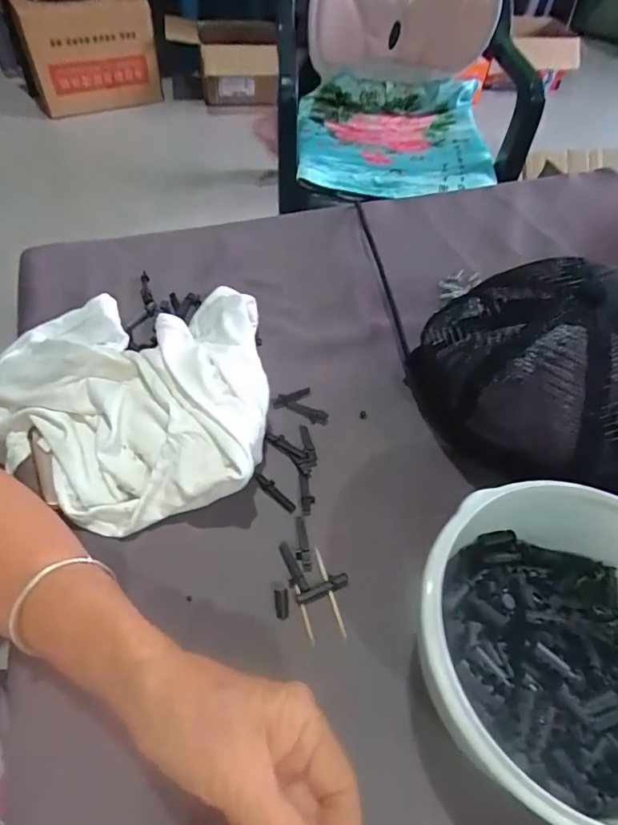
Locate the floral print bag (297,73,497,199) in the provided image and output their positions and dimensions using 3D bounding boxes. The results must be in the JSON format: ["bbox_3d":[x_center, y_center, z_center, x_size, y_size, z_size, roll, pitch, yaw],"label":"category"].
[{"bbox_3d":[0.163,-0.531,0.974,0.364,0.111,0.248,4,54,-1],"label":"floral print bag"}]

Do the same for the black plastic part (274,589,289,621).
[{"bbox_3d":[-0.017,0.122,0.317,0.008,0.004,0.018,-6,54,-6],"label":"black plastic part"}]

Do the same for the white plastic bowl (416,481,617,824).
[{"bbox_3d":[0.147,0.123,0.275,0.150,0.082,0.162,1,54,-1],"label":"white plastic bowl"}]

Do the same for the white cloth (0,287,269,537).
[{"bbox_3d":[-0.143,-0.020,0.381,0.211,0.060,0.209,-7,54,-7],"label":"white cloth"}]

